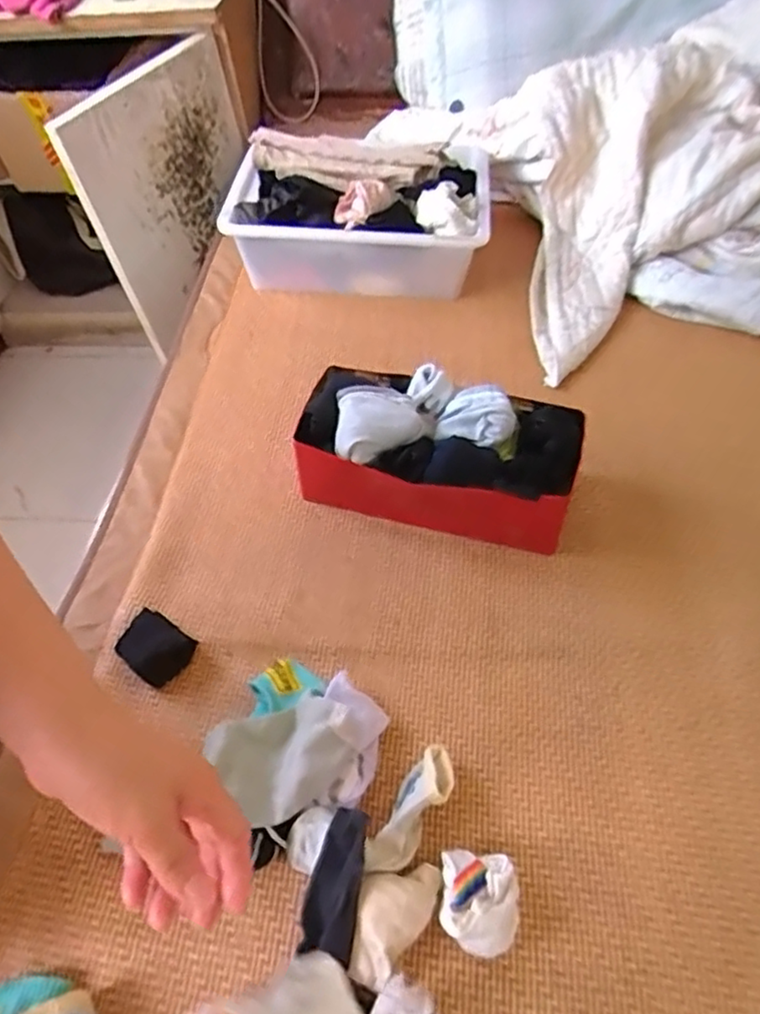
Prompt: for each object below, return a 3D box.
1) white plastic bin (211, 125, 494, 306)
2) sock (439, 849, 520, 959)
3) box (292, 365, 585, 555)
[{"bbox_3d":[-0.031,-0.411,0.951,0.355,0.154,0.270,7,54,6],"label":"white plastic bin"},{"bbox_3d":[0.071,0.286,0.470,0.053,0.039,0.062,6,54,6],"label":"sock"},{"bbox_3d":[0.059,-0.060,0.699,0.284,0.099,0.146,11,55,10],"label":"box"}]

